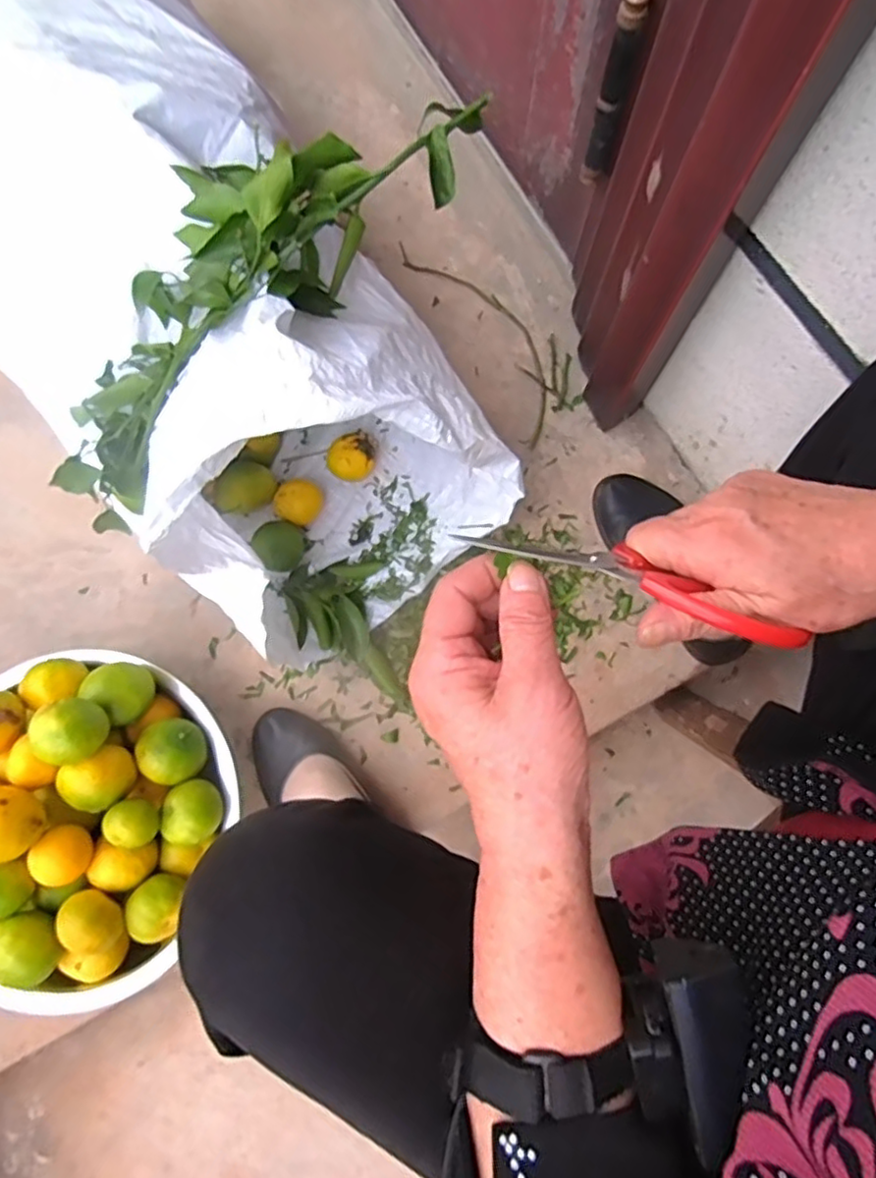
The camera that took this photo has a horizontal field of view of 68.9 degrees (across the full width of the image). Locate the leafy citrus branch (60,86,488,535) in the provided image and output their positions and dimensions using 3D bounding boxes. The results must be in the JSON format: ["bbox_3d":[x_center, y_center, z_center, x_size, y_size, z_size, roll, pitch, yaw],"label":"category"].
[{"bbox_3d":[-0.197,-0.267,0.563,0.499,0.123,0.178,-38,80,21],"label":"leafy citrus branch"}]

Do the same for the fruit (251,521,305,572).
[{"bbox_3d":[-0.180,-0.050,0.734,0.057,0.051,0.055,-42,82,-7],"label":"fruit"}]

